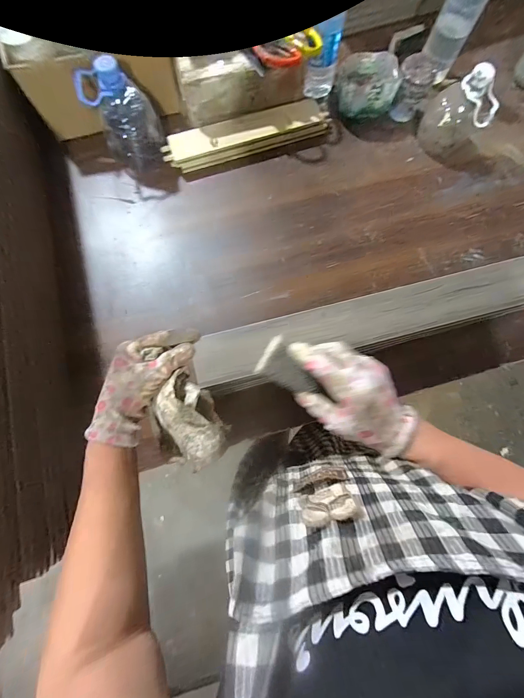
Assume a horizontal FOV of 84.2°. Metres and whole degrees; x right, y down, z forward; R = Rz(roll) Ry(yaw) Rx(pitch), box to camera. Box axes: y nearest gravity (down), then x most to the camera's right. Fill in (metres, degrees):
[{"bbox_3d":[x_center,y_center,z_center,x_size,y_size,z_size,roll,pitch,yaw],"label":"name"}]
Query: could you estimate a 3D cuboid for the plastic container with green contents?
[{"bbox_3d":[0.194,-0.491,0.550,0.110,0.068,0.097,10,78,0],"label":"plastic container with green contents"}]

